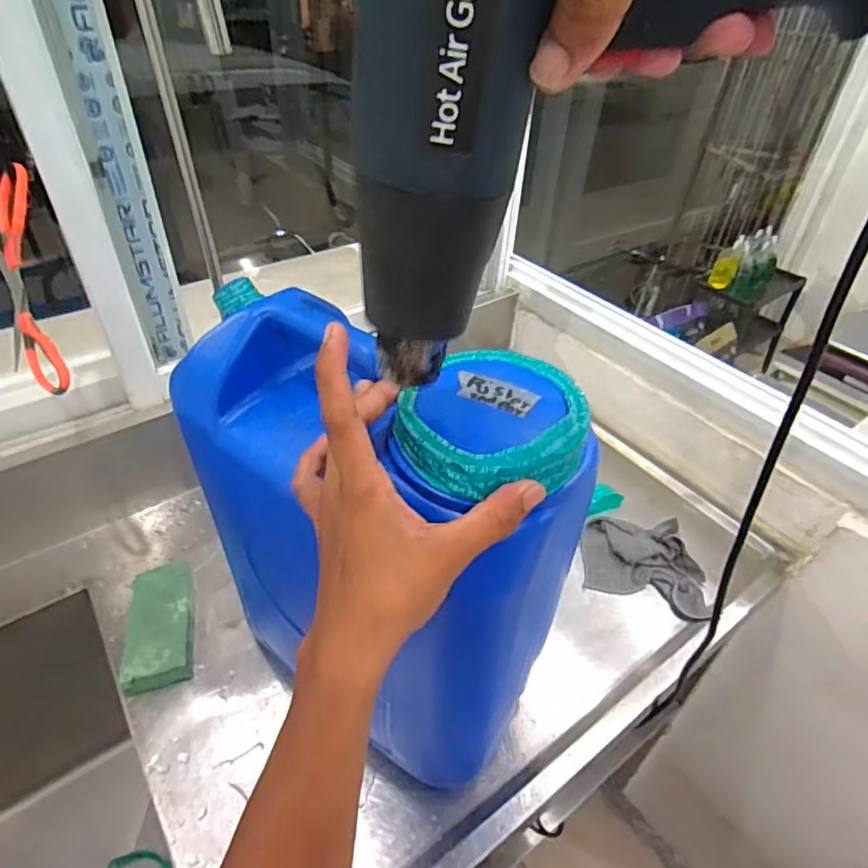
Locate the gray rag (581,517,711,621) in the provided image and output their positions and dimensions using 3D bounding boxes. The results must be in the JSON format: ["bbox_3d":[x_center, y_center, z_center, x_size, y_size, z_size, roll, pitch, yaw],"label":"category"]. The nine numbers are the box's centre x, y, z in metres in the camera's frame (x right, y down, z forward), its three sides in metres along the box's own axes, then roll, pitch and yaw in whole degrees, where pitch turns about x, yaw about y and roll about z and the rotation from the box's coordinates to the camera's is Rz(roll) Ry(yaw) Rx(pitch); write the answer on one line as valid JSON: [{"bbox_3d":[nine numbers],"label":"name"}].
[{"bbox_3d":[0.284,0.172,0.761,0.165,0.038,0.126,15,43,13],"label":"gray rag"}]

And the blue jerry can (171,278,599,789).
[{"bbox_3d":[-0.053,0.103,0.481,0.303,0.398,0.154,24,45,22],"label":"blue jerry can"}]

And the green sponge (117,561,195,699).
[{"bbox_3d":[-0.321,0.222,0.663,0.069,0.034,0.155,-10,43,-15],"label":"green sponge"}]

